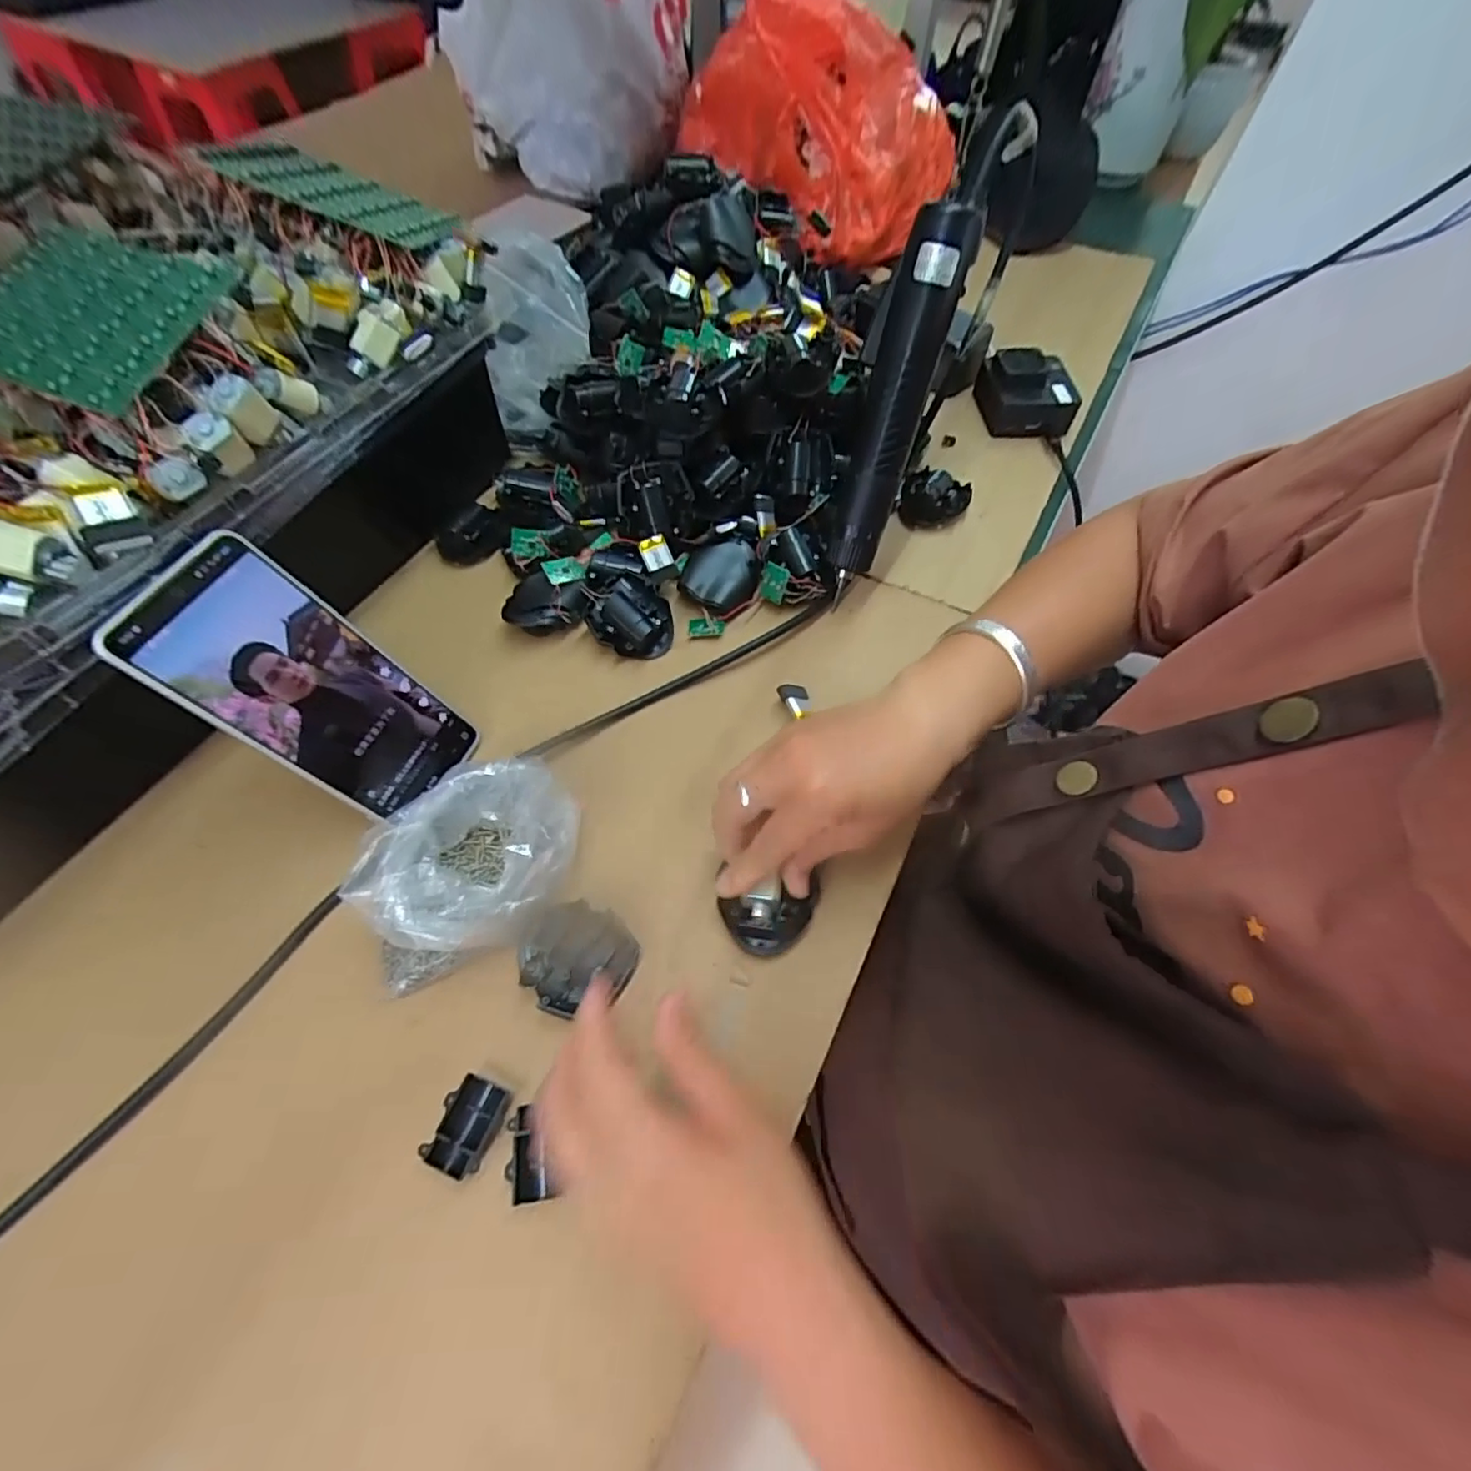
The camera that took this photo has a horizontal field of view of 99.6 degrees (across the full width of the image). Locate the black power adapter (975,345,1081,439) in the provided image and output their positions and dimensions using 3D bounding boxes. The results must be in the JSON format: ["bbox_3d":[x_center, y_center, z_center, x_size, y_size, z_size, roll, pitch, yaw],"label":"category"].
[{"bbox_3d":[0.264,-0.308,0.559,0.080,0.045,0.062,7,60,3],"label":"black power adapter"}]

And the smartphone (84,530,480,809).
[{"bbox_3d":[-0.216,-0.022,0.327,0.007,0.162,0.082,1,60,36],"label":"smartphone"}]

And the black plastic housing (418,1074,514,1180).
[{"bbox_3d":[-0.125,0.182,0.290,0.027,0.010,0.038,19,61,9],"label":"black plastic housing"}]

